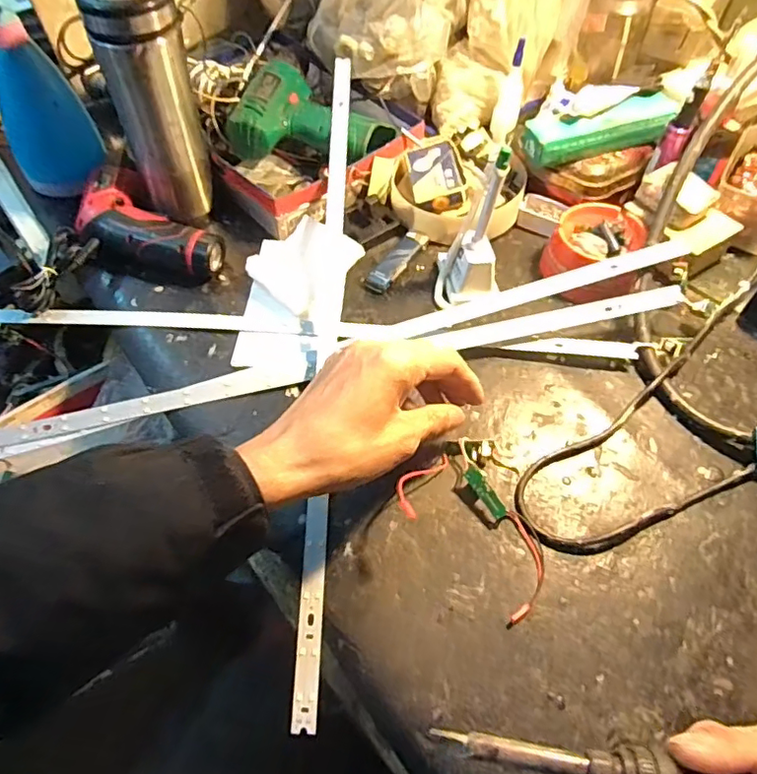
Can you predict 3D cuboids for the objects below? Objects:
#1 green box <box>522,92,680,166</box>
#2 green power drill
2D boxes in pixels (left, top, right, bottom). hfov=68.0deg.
[{"bbox_3d":[0.203,-0.246,0.527,0.153,0.023,0.042,-18,59,-10],"label":"green box"},{"bbox_3d":[-0.063,-0.276,0.566,0.153,0.055,0.129,8,58,6],"label":"green power drill"}]

